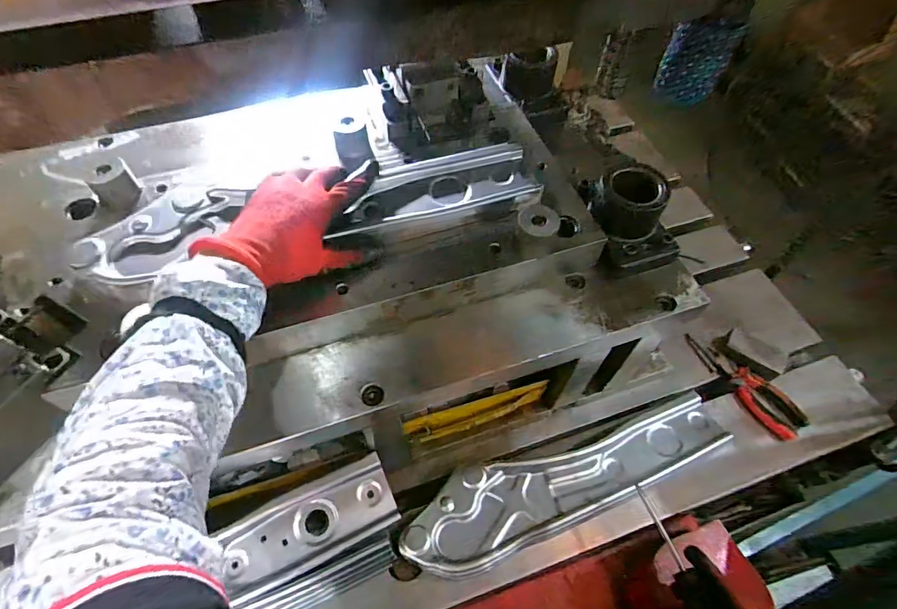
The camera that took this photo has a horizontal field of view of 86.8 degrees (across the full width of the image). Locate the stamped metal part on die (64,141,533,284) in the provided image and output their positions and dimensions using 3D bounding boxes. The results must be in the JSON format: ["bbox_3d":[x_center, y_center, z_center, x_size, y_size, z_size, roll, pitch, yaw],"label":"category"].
[{"bbox_3d":[-0.126,-0.098,0.479,0.444,0.023,0.105,-12,58,-10],"label":"stamped metal part on die"}]

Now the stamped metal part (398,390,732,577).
[{"bbox_3d":[0.159,0.217,0.618,0.456,0.038,0.113,-21,60,-14],"label":"stamped metal part"}]

